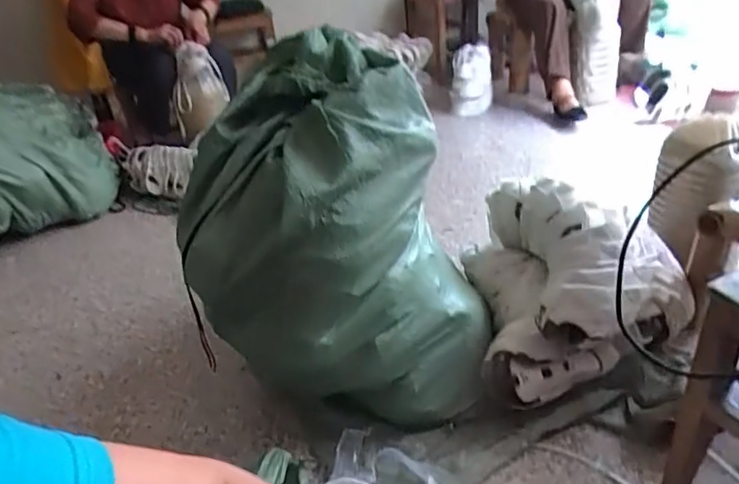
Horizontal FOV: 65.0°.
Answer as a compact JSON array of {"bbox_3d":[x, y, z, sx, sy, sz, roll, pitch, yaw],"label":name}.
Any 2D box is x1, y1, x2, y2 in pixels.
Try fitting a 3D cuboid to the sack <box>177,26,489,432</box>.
[{"bbox_3d":[-0.064,0.011,1.023,0.469,0.575,0.382,-15,31,-12],"label":"sack"}]

